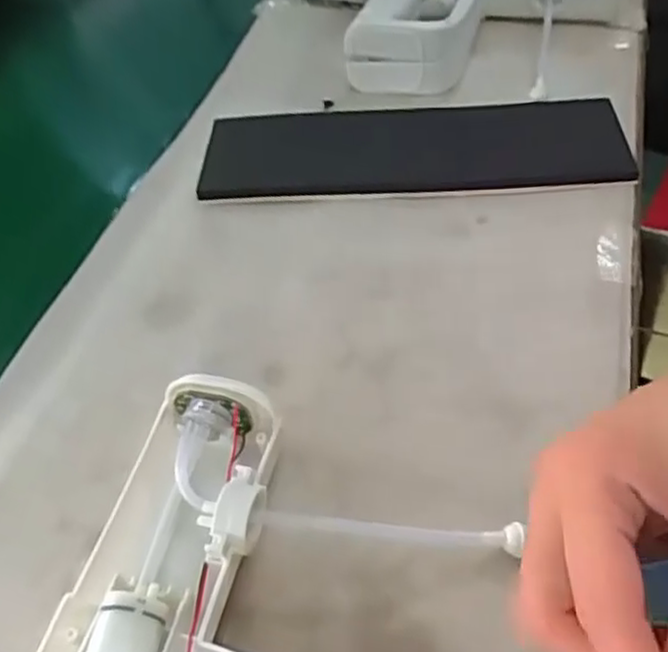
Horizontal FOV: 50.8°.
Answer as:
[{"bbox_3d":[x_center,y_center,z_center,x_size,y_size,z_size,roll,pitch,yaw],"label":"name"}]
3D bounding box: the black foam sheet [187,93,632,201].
[{"bbox_3d":[0.054,-0.126,0.500,0.291,0.009,0.096,-3,49,4],"label":"black foam sheet"}]

